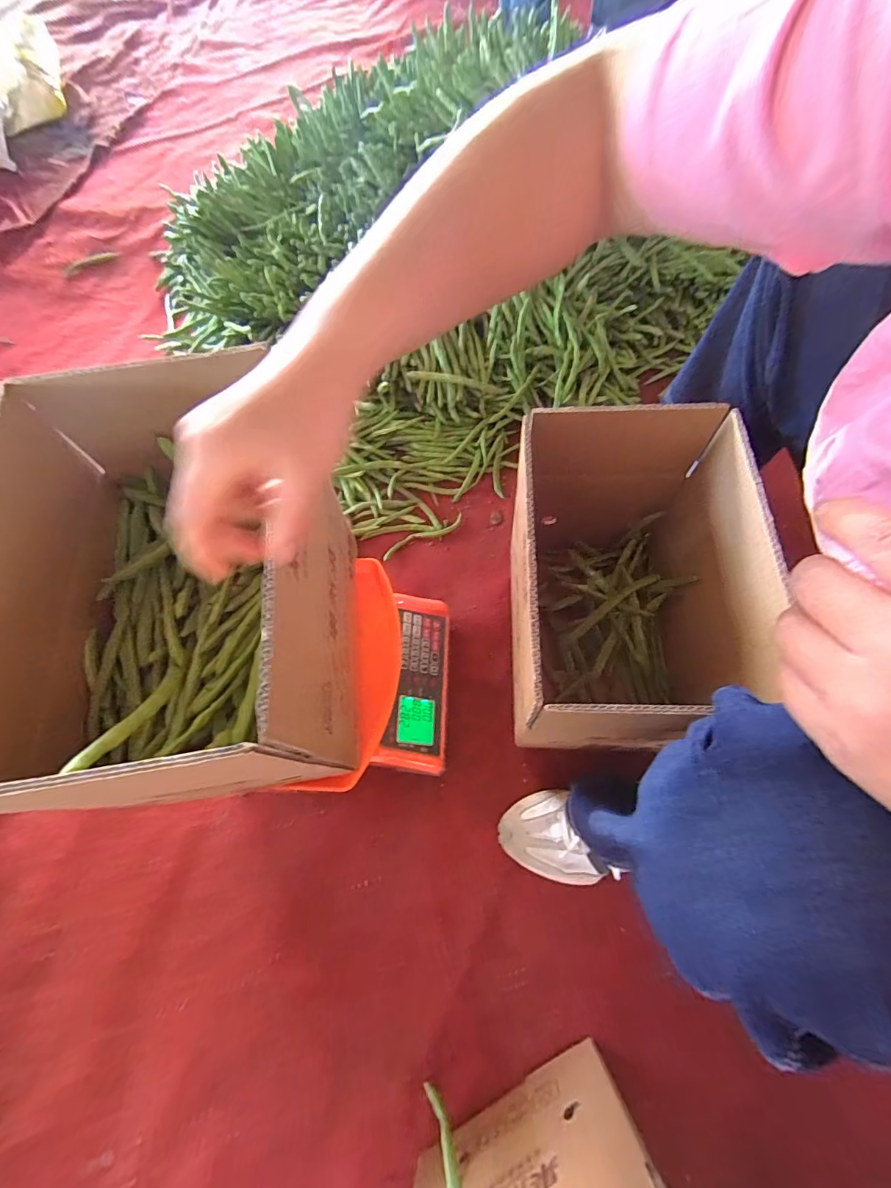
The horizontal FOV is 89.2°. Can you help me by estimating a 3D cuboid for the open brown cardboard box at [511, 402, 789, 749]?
[{"bbox_3d":[0.185,0.002,0.513,0.209,0.265,0.301,0,68,5],"label":"open brown cardboard box"}]

